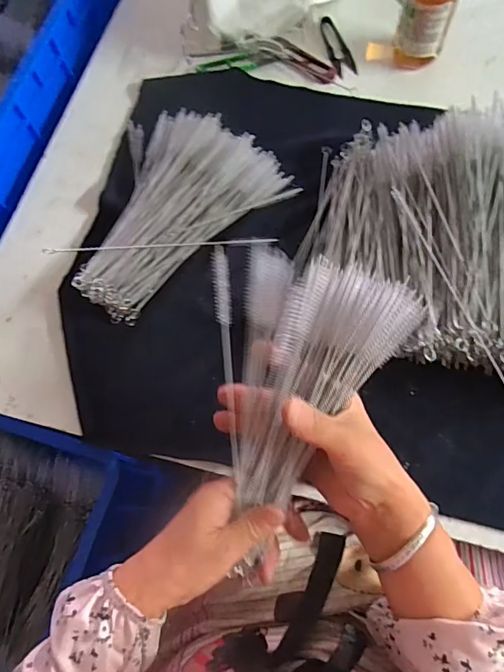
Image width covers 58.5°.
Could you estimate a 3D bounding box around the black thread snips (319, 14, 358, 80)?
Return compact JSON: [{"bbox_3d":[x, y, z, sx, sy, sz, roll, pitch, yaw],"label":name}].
[{"bbox_3d":[0.107,-0.372,0.577,0.027,0.007,0.101,-16,70,-1],"label":"black thread snips"}]

